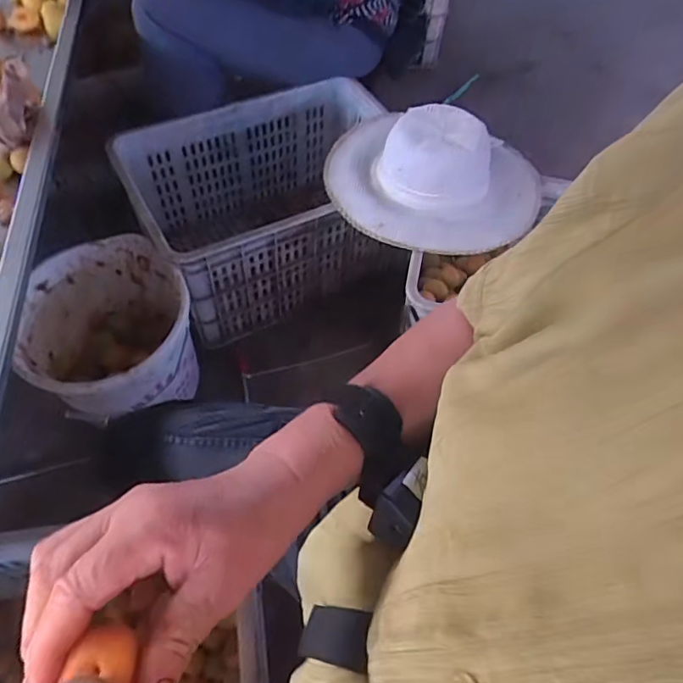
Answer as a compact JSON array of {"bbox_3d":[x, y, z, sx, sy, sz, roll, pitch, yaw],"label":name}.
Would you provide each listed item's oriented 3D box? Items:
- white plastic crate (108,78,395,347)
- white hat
[{"bbox_3d":[-0.131,-0.275,1.134,0.546,0.305,0.359,-25,62,-17],"label":"white plastic crate"},{"bbox_3d":[0.166,-0.306,0.938,0.386,0.111,0.333,14,58,6],"label":"white hat"}]

